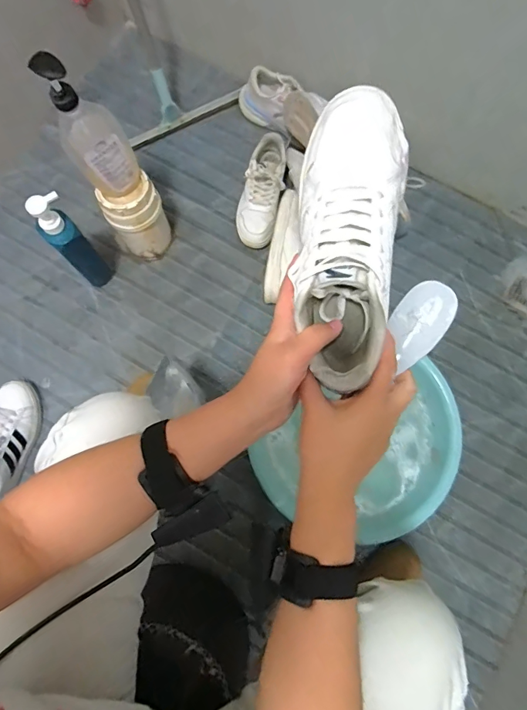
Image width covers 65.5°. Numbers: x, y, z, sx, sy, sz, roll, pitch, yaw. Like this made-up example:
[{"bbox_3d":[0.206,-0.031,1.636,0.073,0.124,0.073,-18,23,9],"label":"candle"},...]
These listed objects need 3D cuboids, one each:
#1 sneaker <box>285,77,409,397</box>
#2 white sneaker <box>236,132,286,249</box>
[{"bbox_3d":[0.071,-0.093,0.351,0.084,0.084,0.232,1,100,0],"label":"sneaker"},{"bbox_3d":[-0.004,-0.363,0.921,0.092,0.092,0.243,11,78,-1],"label":"white sneaker"}]

